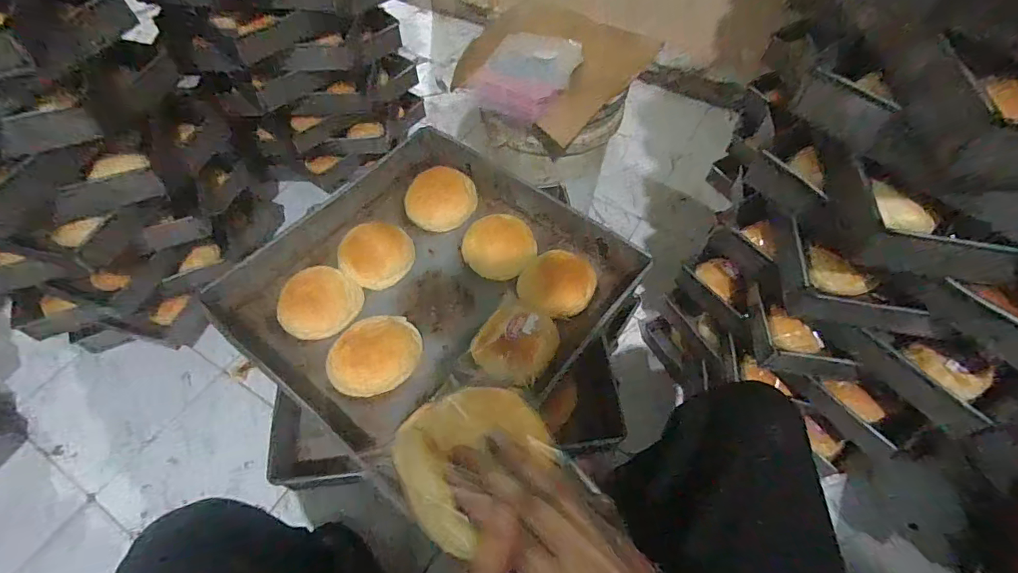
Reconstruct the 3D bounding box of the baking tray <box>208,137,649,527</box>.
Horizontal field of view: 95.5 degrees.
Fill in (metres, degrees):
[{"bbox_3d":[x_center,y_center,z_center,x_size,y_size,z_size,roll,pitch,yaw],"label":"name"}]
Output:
[{"bbox_3d":[-0.104,-0.004,0.623,0.429,0.058,0.424,33,62,20],"label":"baking tray"}]

